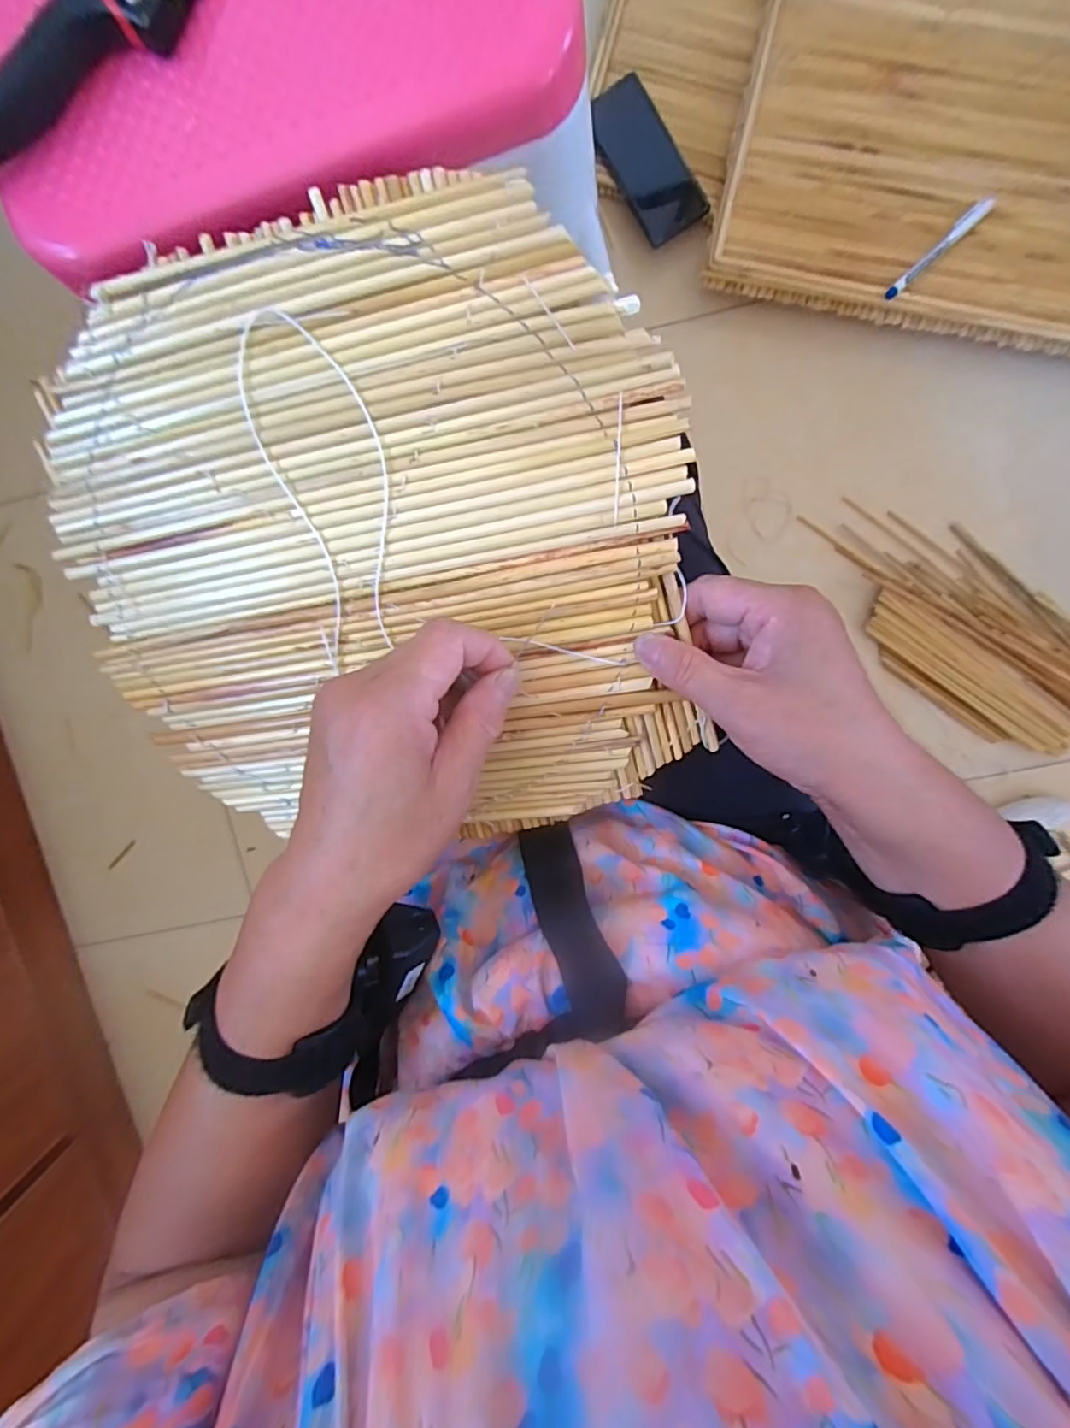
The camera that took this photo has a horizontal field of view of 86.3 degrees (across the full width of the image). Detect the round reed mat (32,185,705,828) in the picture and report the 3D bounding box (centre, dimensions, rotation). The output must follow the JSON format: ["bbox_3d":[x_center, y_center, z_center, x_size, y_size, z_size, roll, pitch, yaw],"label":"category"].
[{"bbox_3d":[-0.078,-0.066,0.268,0.286,0.009,0.268,2,111,6],"label":"round reed mat"}]

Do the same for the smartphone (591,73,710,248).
[{"bbox_3d":[0.116,-0.582,0.601,0.070,0.014,0.154,-33,94,7],"label":"smartphone"}]

